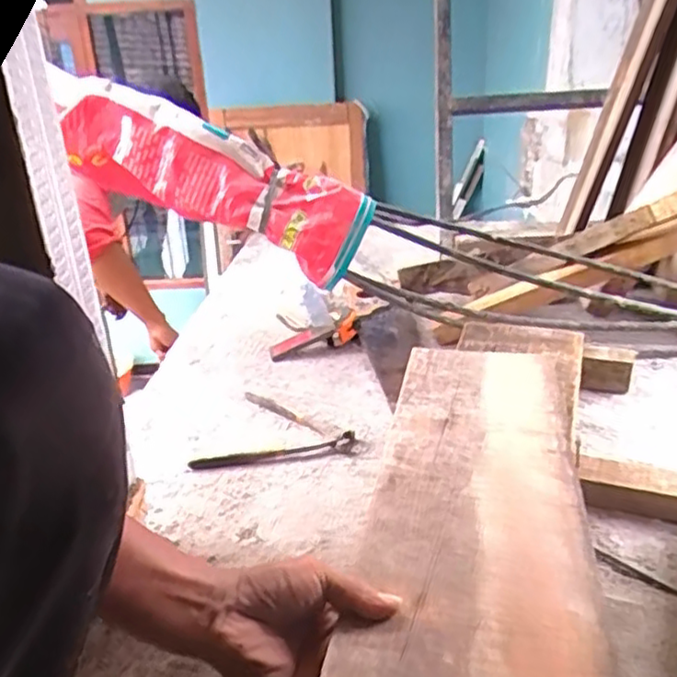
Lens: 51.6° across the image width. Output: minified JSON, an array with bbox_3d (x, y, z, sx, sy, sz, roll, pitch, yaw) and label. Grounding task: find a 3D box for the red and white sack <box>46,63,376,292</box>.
[{"bbox_3d":[-0.234,-0.271,1.186,0.574,0.175,0.083,25,30,4],"label":"red and white sack"}]

